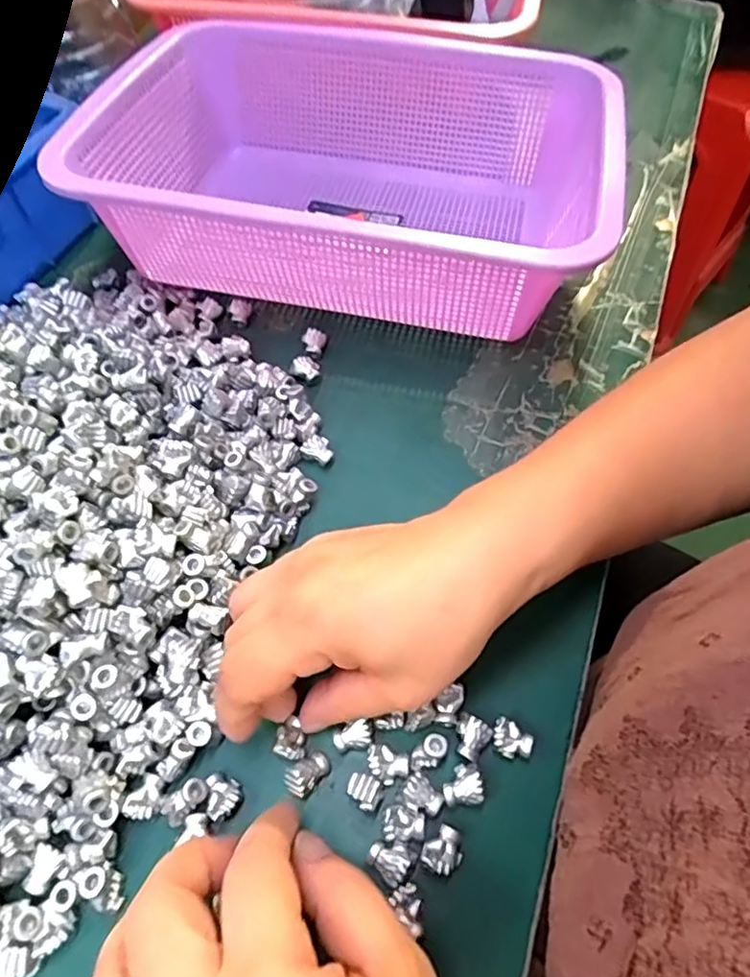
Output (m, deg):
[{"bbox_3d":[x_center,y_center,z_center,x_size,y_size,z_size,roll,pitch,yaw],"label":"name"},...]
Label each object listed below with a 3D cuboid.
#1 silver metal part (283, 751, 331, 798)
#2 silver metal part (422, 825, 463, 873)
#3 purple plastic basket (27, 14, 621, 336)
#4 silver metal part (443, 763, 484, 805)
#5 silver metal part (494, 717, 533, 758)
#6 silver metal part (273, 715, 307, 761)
[{"bbox_3d":[-0.028,0.117,0.249,0.019,0.012,0.012,-39,68,-21],"label":"silver metal part"},{"bbox_3d":[0.027,0.140,0.234,0.016,0.007,0.013,-36,67,-19],"label":"silver metal part"},{"bbox_3d":[-0.015,-0.193,0.380,0.283,0.094,0.220,10,61,5],"label":"purple plastic basket"},{"bbox_3d":[0.036,0.120,0.246,0.016,0.007,0.015,-1,60,-2],"label":"silver metal part"},{"bbox_3d":[0.057,0.106,0.255,0.017,0.010,0.012,26,63,14],"label":"silver metal part"},{"bbox_3d":[-0.034,0.104,0.253,0.013,0.007,0.015,17,61,9],"label":"silver metal part"}]

